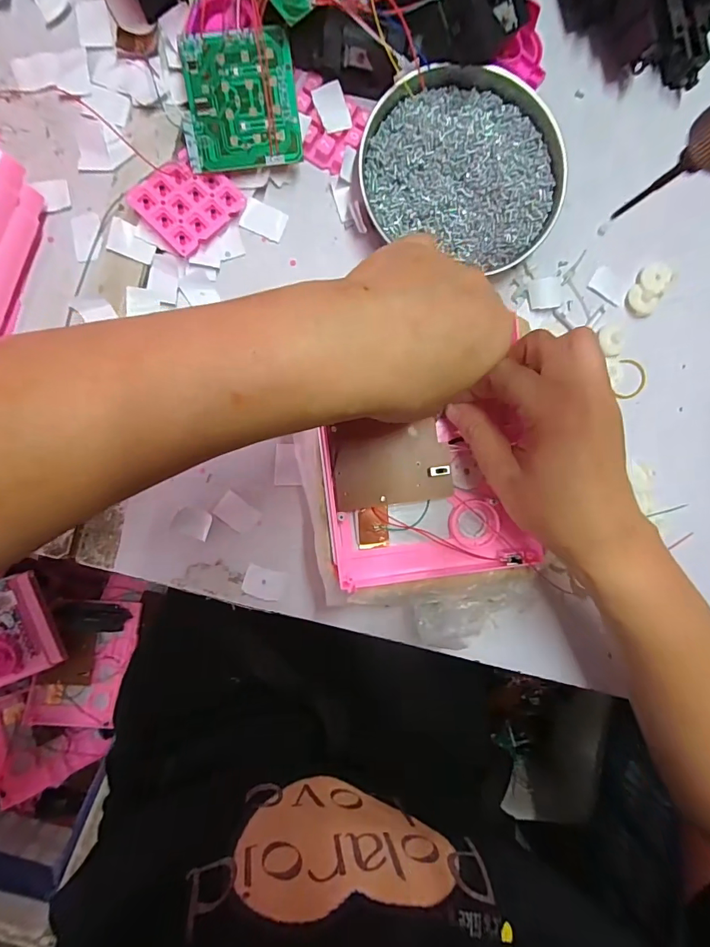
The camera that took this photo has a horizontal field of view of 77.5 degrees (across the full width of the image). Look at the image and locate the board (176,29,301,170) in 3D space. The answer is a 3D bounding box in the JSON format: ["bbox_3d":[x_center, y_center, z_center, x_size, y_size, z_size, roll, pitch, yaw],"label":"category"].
[{"bbox_3d":[-0.073,-0.235,0.279,0.071,0.006,0.069,-5,109,-1],"label":"board"}]

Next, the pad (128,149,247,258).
[{"bbox_3d":[-0.110,-0.180,0.292,0.059,0.011,0.049,-45,95,-1],"label":"pad"}]

